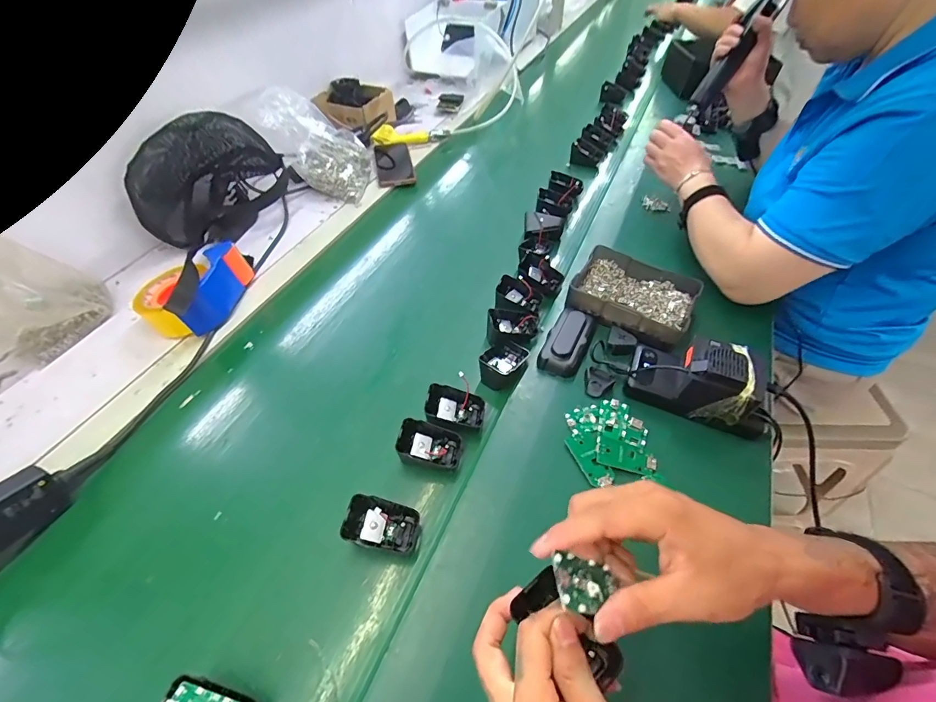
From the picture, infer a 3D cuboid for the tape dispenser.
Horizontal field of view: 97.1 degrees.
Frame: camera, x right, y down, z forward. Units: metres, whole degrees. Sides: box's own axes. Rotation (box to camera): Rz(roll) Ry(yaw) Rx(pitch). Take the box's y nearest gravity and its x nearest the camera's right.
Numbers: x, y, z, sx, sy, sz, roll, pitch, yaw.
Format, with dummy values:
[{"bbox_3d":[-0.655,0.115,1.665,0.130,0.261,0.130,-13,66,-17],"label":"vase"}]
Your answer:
[{"bbox_3d":[-0.399,-0.098,0.609,0.103,0.075,0.165,10,51,10],"label":"tape dispenser"}]

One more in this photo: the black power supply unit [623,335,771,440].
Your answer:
[{"bbox_3d":[0.272,0.027,0.476,0.151,0.075,0.078,18,53,16],"label":"black power supply unit"}]

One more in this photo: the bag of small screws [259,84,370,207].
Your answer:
[{"bbox_3d":[-0.283,-0.404,0.804,0.164,0.153,0.159,7,50,7],"label":"bag of small screws"}]

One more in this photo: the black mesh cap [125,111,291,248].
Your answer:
[{"bbox_3d":[-0.461,-0.305,0.721,0.115,0.166,0.238,36,60,27],"label":"black mesh cap"}]

